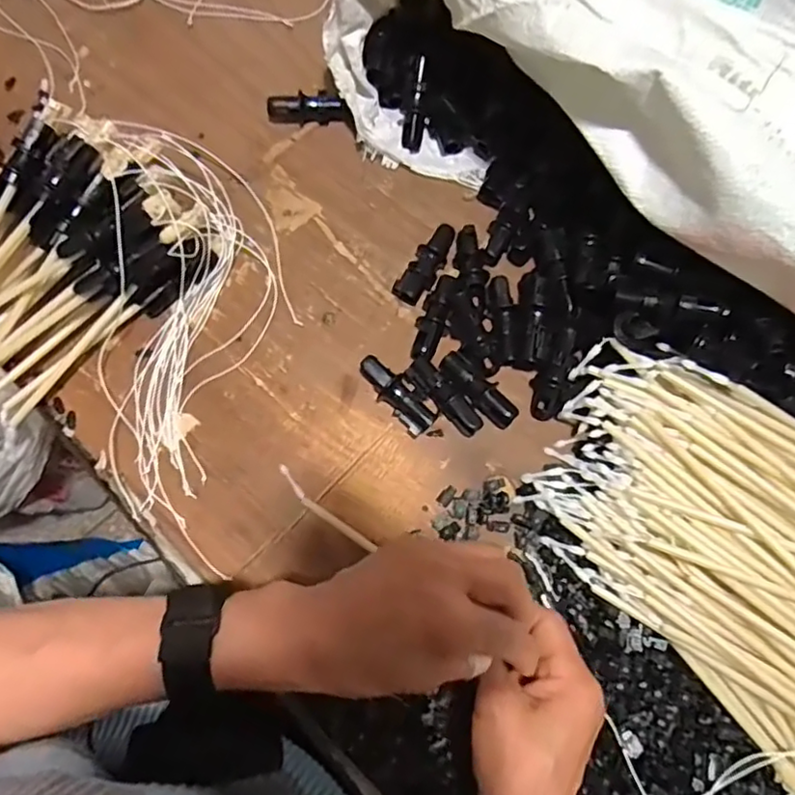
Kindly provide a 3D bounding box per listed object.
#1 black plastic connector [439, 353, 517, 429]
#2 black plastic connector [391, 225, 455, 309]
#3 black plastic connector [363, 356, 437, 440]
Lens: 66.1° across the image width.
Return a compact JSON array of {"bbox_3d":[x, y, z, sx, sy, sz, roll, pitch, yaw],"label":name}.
[{"bbox_3d":[0.059,-0.005,0.444,0.065,0.025,0.024,41,78,9],"label":"black plastic connector"},{"bbox_3d":[0.023,-0.102,0.472,0.023,0.020,0.069,32,76,8],"label":"black plastic connector"},{"bbox_3d":[0.000,-0.002,0.437,0.022,0.017,0.067,-42,91,-11],"label":"black plastic connector"}]

